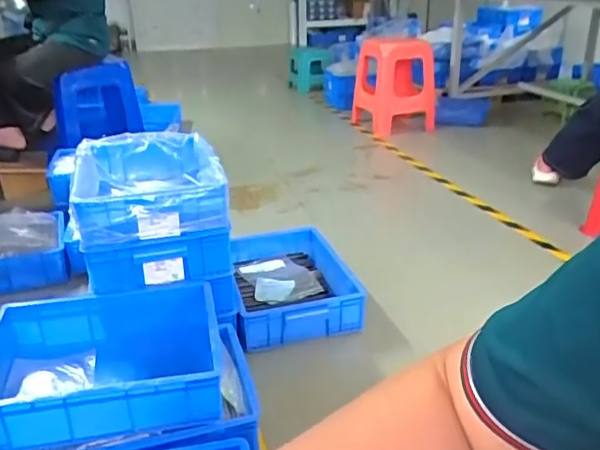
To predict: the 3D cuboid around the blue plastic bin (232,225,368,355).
[{"bbox_3d":[-0.027,0.137,1.451,0.296,0.098,0.421,-5,25,-9],"label":"blue plastic bin"}]

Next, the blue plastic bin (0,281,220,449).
[{"bbox_3d":[-0.367,0.255,1.025,0.425,0.128,0.320,-6,25,-11],"label":"blue plastic bin"}]

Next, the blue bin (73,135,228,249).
[{"bbox_3d":[-0.355,-0.094,1.314,0.313,0.116,0.462,-8,26,-15],"label":"blue bin"}]

